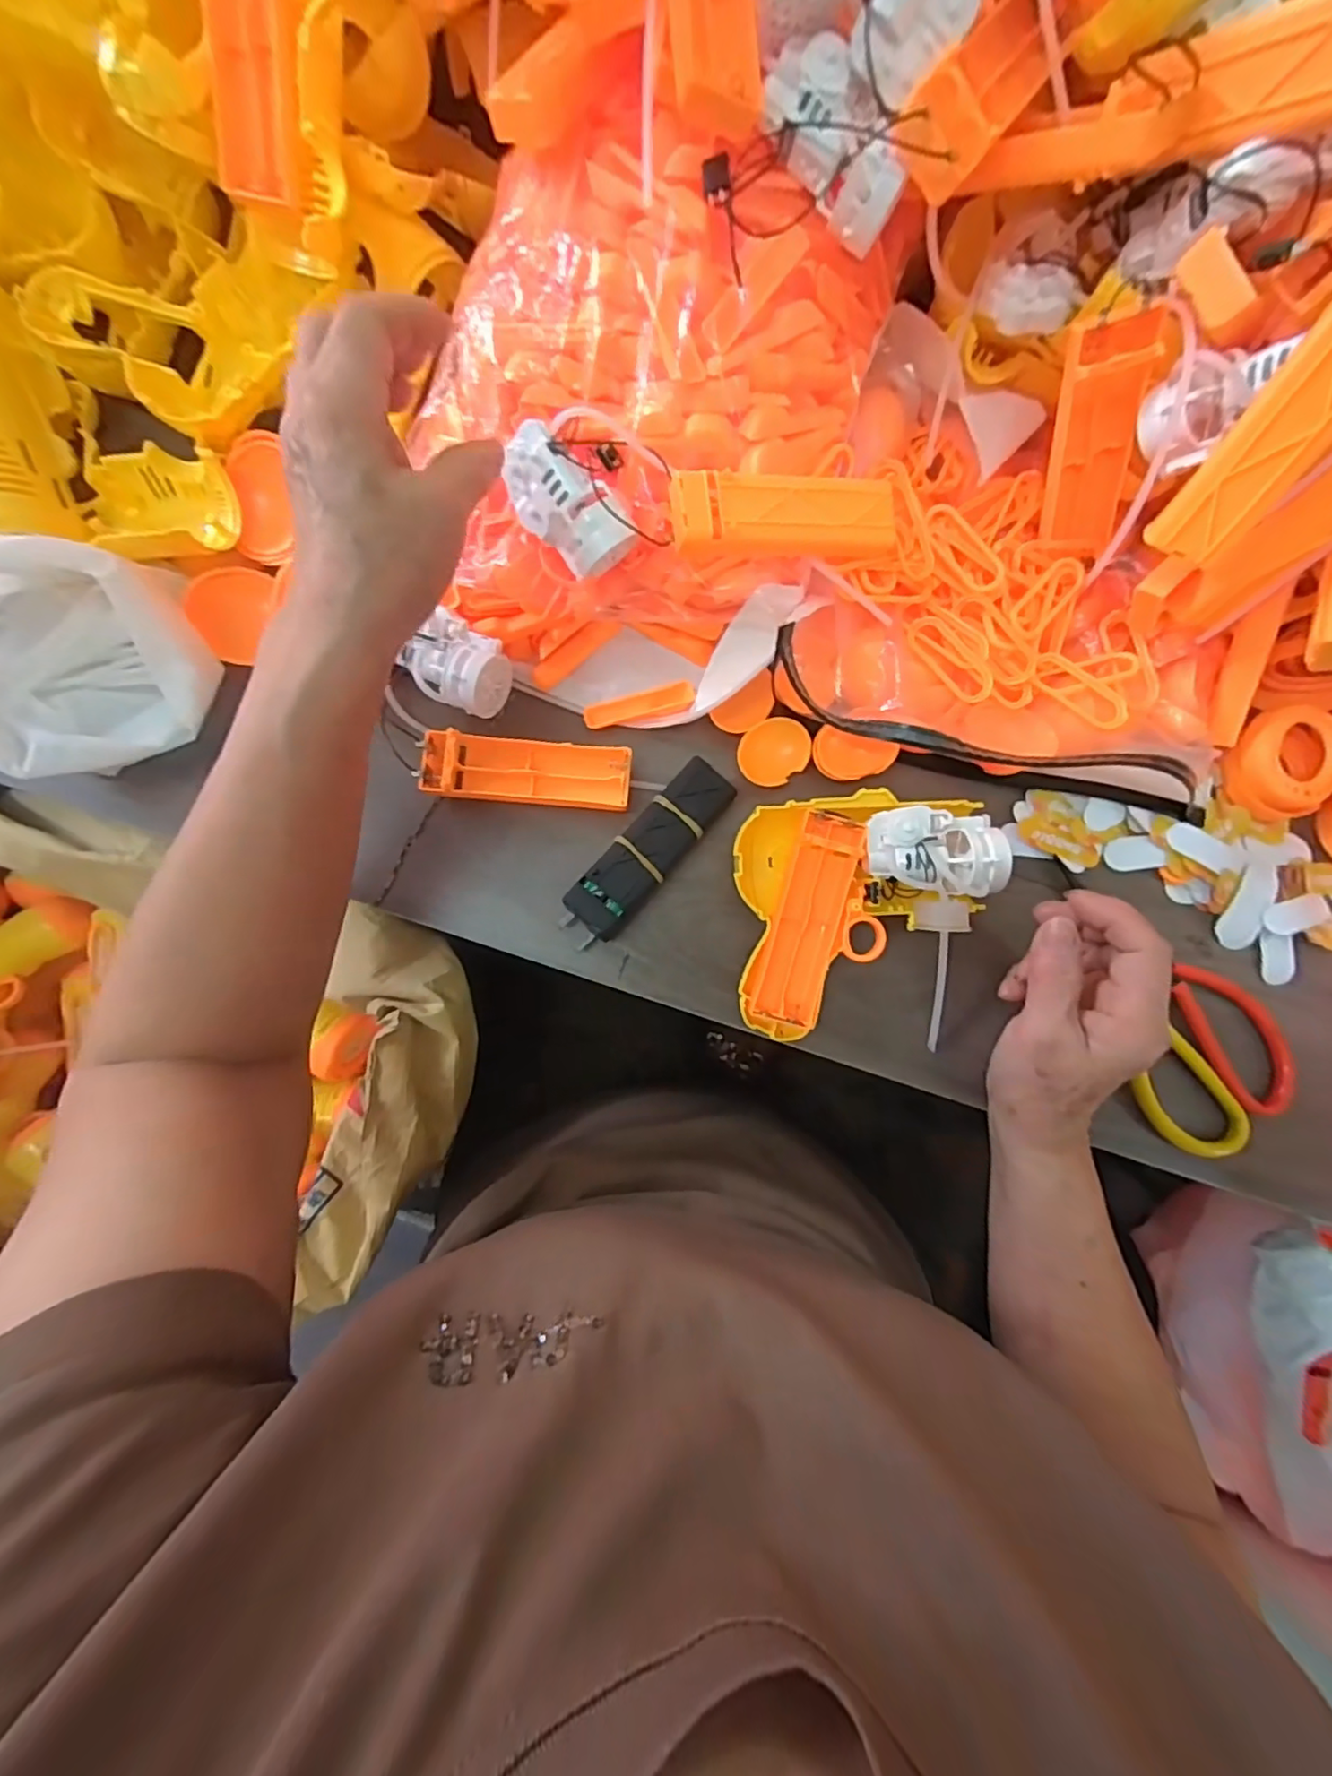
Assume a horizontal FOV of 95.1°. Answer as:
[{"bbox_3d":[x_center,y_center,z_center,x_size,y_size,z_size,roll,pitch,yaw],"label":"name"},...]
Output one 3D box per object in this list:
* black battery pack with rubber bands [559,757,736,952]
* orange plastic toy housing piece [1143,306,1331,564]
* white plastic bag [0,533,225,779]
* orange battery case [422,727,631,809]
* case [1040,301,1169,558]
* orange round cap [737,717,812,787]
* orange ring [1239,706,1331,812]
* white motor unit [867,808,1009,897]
[{"bbox_3d":[-0.009,-0.020,0.333,0.032,0.021,0.115,42,84,3],"label":"black battery pack with rubber bands"},{"bbox_3d":[0.244,-0.185,0.233,0.033,0.108,0.016,25,48,1],"label":"orange plastic toy housing piece"},{"bbox_3d":[-0.296,-0.112,0.302,0.113,0.066,0.110,-10,84,-3],"label":"white plastic bag"},{"bbox_3d":[-0.075,-0.064,0.332,0.110,0.021,0.035,3,83,-1],"label":"orange battery case"},{"bbox_3d":[0.208,-0.213,0.298,0.031,0.102,0.024,-35,47,-5],"label":"case"},{"bbox_3d":[0.061,-0.076,0.341,0.040,0.009,0.035,-2,83,-2],"label":"orange round cap"},{"bbox_3d":[0.353,-0.072,0.345,0.054,0.025,0.056,0,83,-2],"label":"orange ring"},{"bbox_3d":[0.139,-0.017,0.325,0.066,0.042,0.045,0,83,-2],"label":"white motor unit"}]

